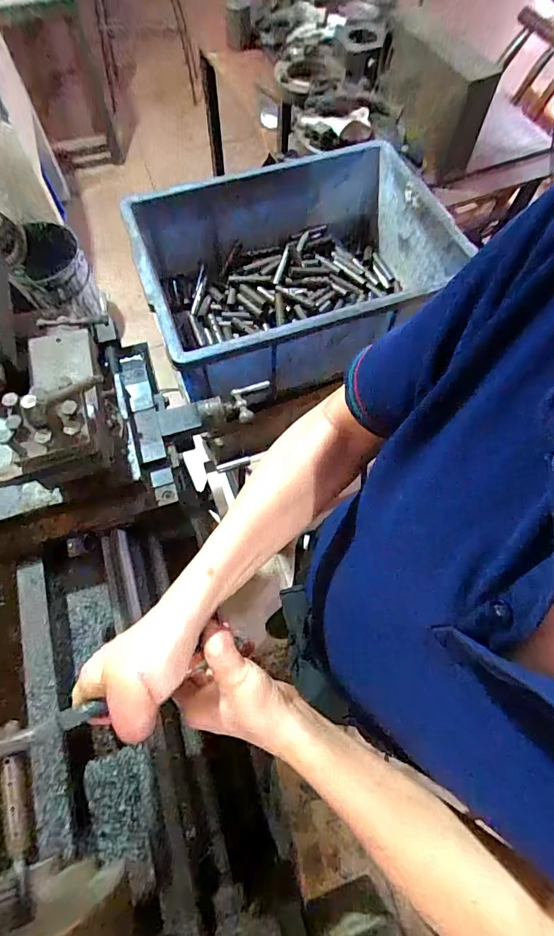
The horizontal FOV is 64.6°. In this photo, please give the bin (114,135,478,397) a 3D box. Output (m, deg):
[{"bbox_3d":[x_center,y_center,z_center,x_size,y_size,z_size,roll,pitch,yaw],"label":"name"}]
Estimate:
[{"bbox_3d":[0.025,-0.337,0.749,0.478,0.169,0.387,-19,67,-9],"label":"bin"}]

